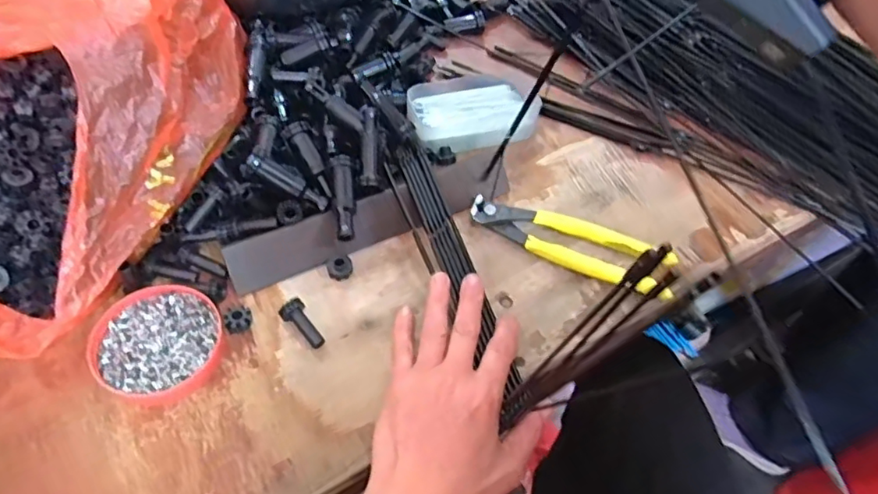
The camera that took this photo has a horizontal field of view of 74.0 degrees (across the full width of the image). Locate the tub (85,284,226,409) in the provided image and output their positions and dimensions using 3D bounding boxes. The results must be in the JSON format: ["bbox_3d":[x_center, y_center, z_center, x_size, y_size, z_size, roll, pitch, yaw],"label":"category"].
[{"bbox_3d":[-0.189,0.064,0.394,0.079,0.016,0.083,3,52,-4],"label":"tub"}]

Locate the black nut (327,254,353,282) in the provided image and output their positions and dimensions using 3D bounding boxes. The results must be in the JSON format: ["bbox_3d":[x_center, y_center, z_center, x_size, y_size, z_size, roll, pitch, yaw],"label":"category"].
[{"bbox_3d":[-0.076,0.015,0.445,0.018,0.012,0.019,3,52,-4],"label":"black nut"}]

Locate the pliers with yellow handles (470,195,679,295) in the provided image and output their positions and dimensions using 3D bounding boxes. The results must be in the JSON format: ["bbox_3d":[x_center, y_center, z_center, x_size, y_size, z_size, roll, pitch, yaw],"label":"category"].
[{"bbox_3d":[0.105,-0.006,0.474,0.160,0.018,0.045,23,54,12],"label":"pliers with yellow handles"}]

